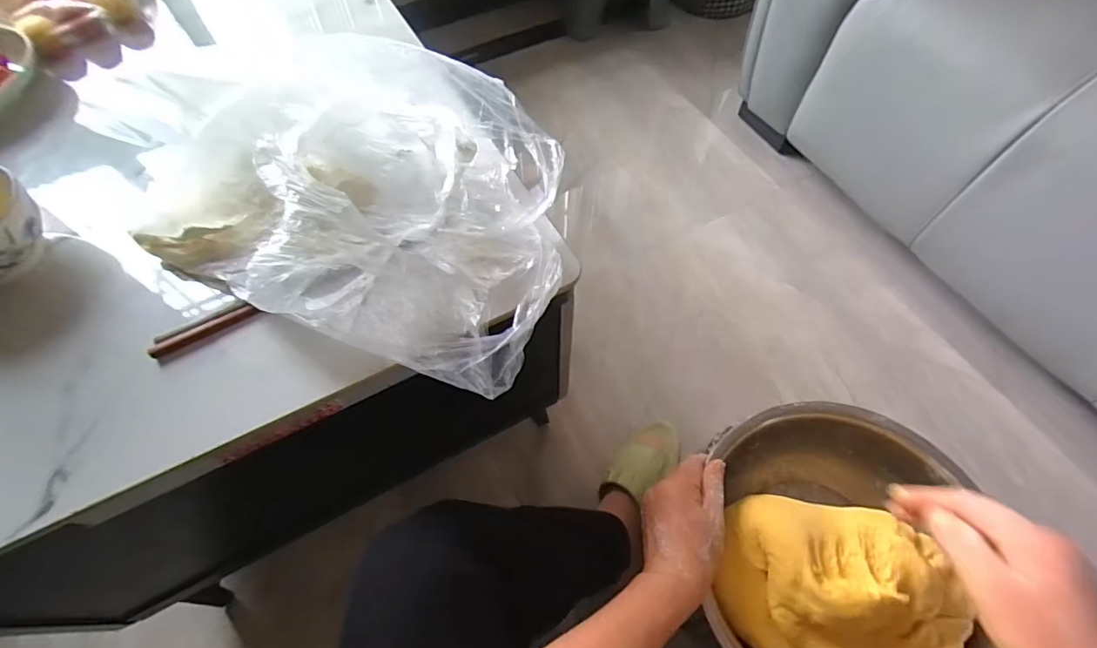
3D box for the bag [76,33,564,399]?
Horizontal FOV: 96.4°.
[{"bbox_3d":[-0.128,-0.116,0.407,0.311,0.100,0.262,23,63,12],"label":"bag"}]

